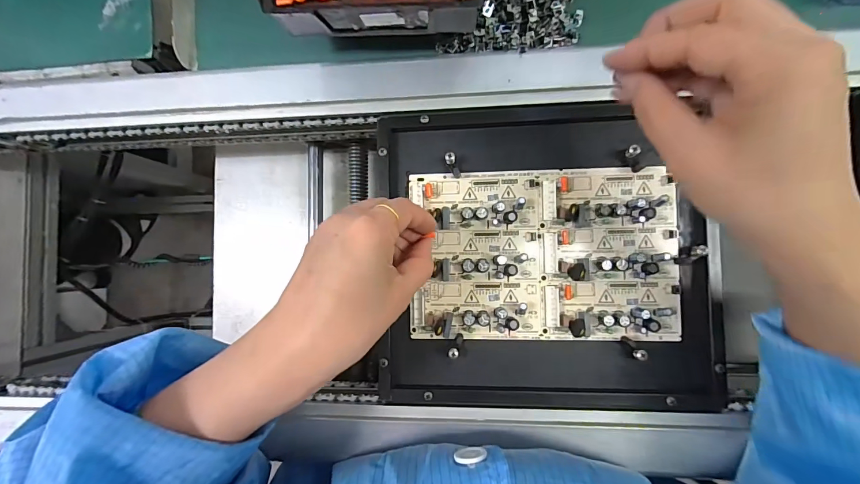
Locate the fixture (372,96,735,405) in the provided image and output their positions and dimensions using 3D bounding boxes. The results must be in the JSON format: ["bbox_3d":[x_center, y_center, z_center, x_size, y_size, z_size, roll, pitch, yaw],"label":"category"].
[{"bbox_3d":[0.089,0.010,0.306,0.250,0.029,0.238,-2,88,7],"label":"fixture"}]

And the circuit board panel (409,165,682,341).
[{"bbox_3d":[0.090,0.010,0.299,0.203,0.014,0.134,-1,88,7],"label":"circuit board panel"}]

